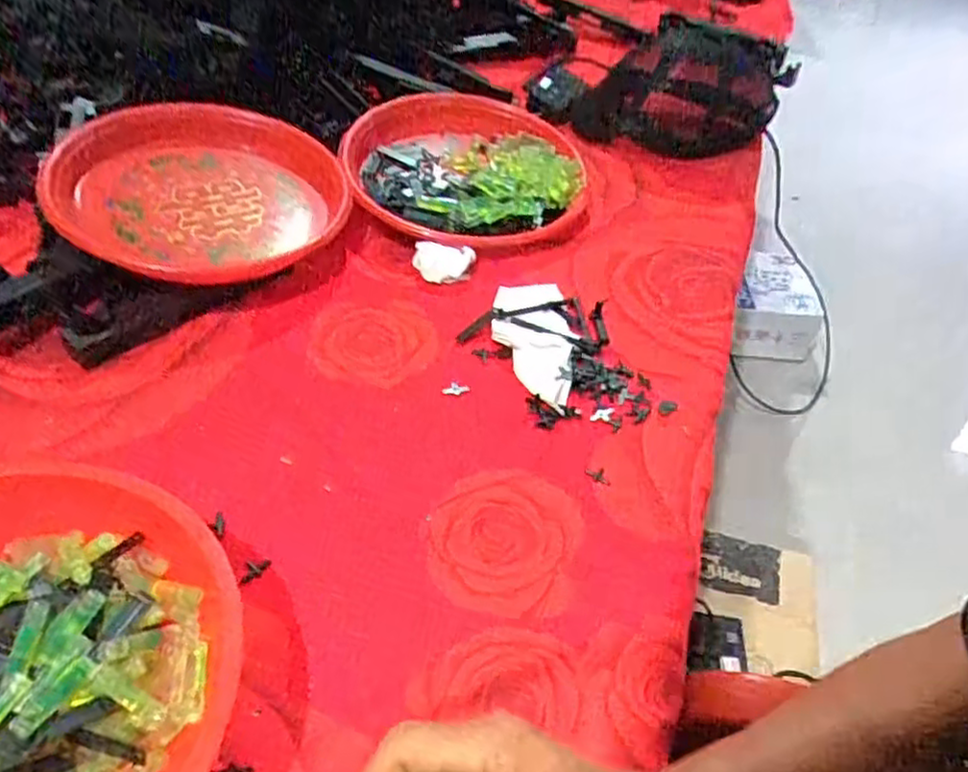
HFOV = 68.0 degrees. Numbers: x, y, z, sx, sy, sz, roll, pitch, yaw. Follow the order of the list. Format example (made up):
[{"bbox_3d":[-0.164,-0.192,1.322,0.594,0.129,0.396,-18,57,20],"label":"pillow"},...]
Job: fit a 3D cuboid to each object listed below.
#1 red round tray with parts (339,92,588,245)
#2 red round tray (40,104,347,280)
[{"bbox_3d":[-0.017,-0.230,0.752,0.250,0.055,0.261,2,43,-2],"label":"red round tray with parts"},{"bbox_3d":[-0.253,-0.187,0.661,0.236,0.032,0.245,11,49,-13],"label":"red round tray"}]

